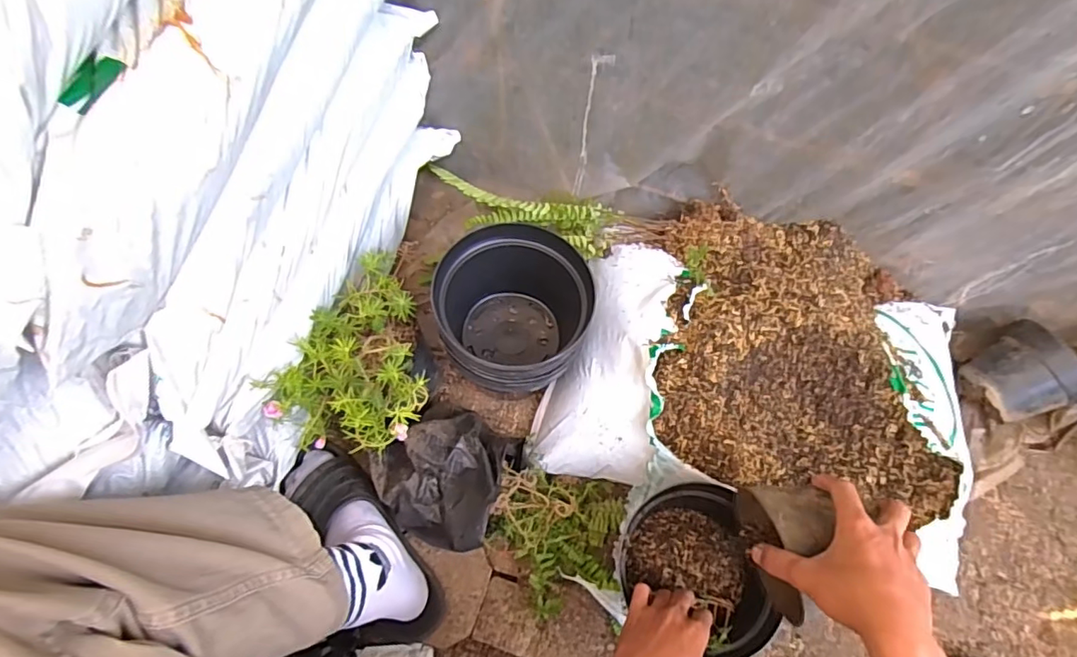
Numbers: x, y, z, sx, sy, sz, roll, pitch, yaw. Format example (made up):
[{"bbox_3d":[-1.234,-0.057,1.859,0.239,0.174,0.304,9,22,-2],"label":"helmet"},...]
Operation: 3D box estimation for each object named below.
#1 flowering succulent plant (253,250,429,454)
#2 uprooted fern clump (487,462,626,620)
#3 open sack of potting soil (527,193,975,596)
[{"bbox_3d":[-0.219,0.025,0.633,0.162,0.129,0.236,-12,67,-9],"label":"flowering succulent plant"},{"bbox_3d":[0.022,0.247,0.652,0.160,0.082,0.149,6,65,0],"label":"uprooted fern clump"},{"bbox_3d":[0.301,0.046,0.691,0.522,0.147,0.392,17,66,5],"label":"open sack of potting soil"}]

